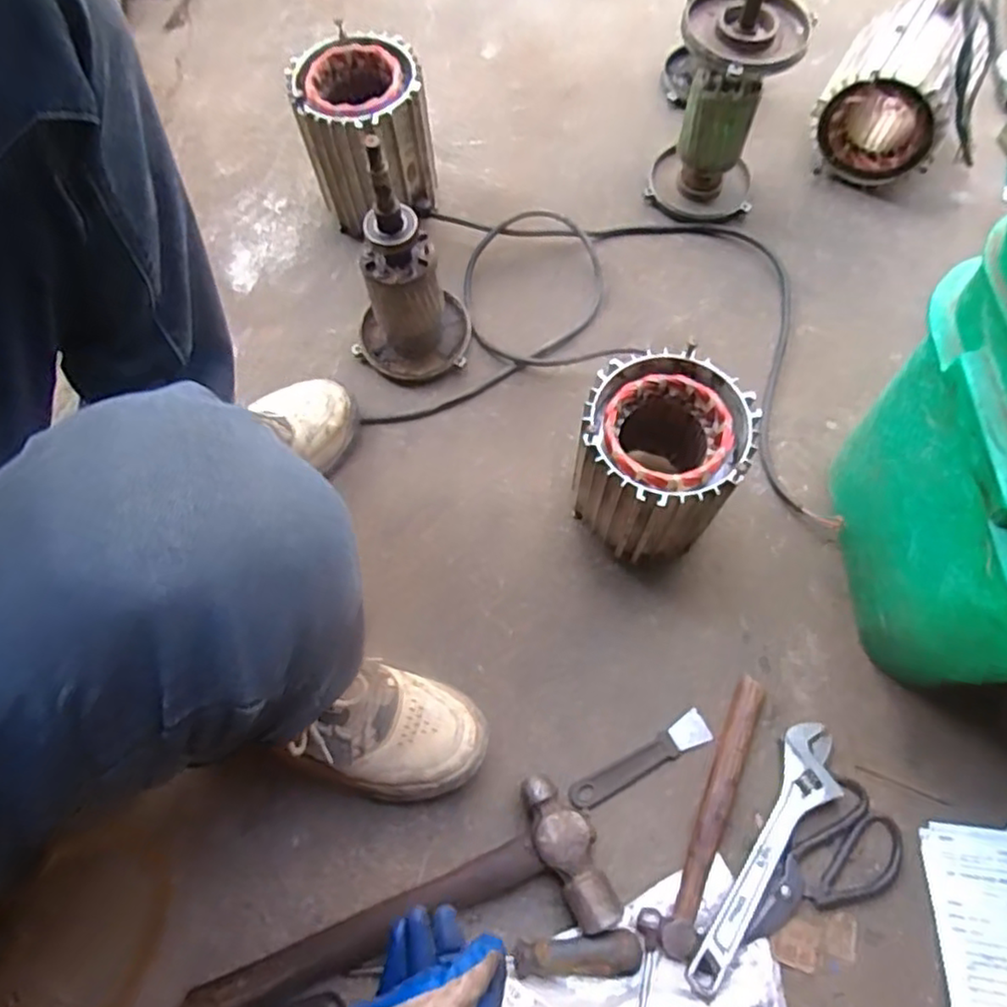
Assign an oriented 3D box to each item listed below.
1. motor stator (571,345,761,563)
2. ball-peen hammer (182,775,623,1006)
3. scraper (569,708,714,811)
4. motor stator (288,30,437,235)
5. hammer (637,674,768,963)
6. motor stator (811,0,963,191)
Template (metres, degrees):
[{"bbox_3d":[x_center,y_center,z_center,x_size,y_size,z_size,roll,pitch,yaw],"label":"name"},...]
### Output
[{"bbox_3d":[0.143,-0.032,0.649,0.141,0.175,0.145,-1,70,2],"label":"motor stator"},{"bbox_3d":[-0.094,0.340,0.579,0.365,0.037,0.125,-14,68,-4],"label":"ball-peen hammer"},{"bbox_3d":[0.128,0.243,0.633,0.144,0.006,0.029,-26,69,-9],"label":"scraper"},{"bbox_3d":[-0.159,-0.427,0.813,0.136,0.180,0.136,-15,70,-3],"label":"motor stator"},{"bbox_3d":[0.188,0.271,0.605,0.043,0.028,0.247,25,70,12],"label":"hammer"},{"bbox_3d":[0.472,-0.503,0.829,0.136,0.159,0.159,25,70,11],"label":"motor stator"}]

